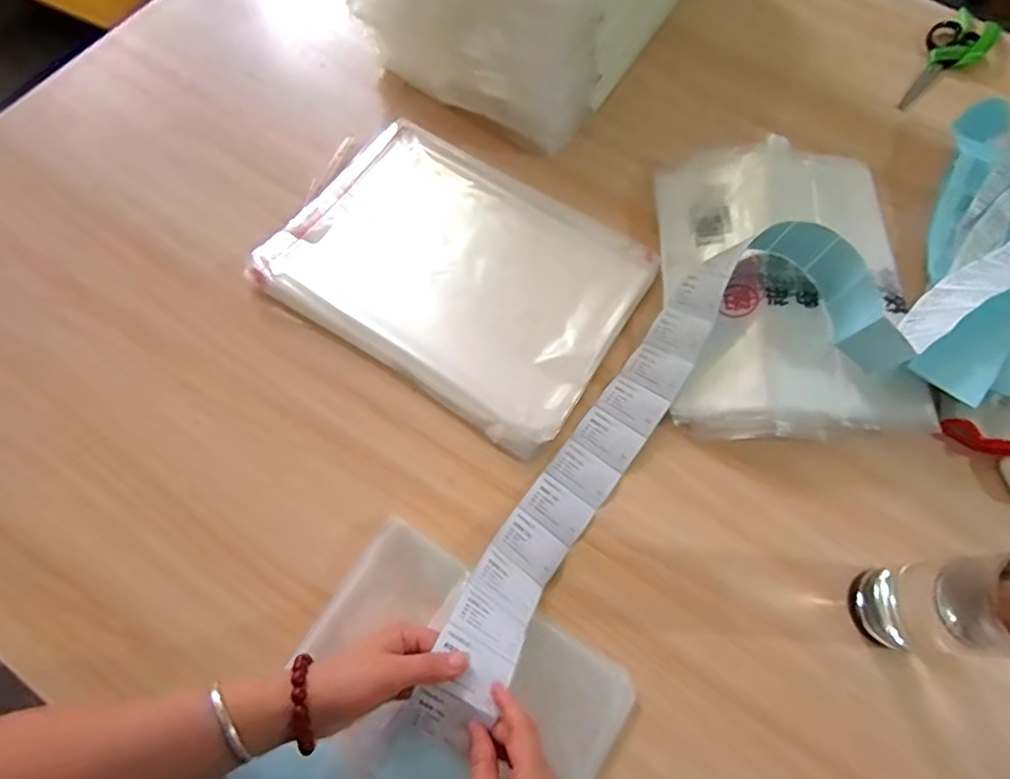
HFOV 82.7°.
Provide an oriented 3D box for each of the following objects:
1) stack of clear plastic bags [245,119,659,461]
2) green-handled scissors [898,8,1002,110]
[{"bbox_3d":[-0.047,-0.127,0.596,0.349,0.024,0.258,31,73,12],"label":"stack of clear plastic bags"},{"bbox_3d":[0.540,-0.407,0.704,0.068,0.031,0.166,42,74,12],"label":"green-handled scissors"}]

